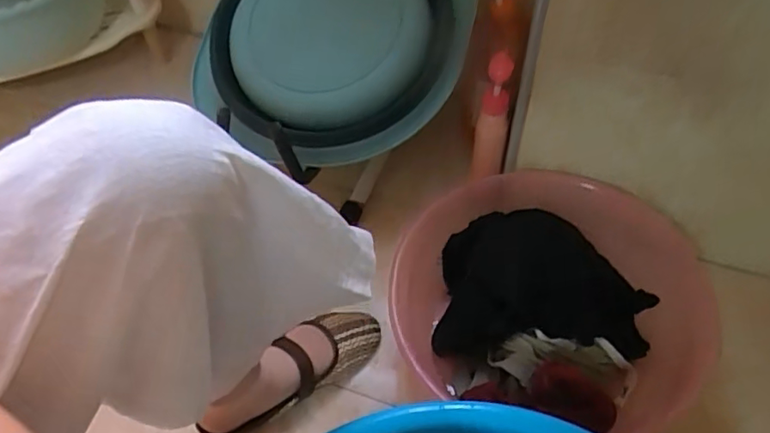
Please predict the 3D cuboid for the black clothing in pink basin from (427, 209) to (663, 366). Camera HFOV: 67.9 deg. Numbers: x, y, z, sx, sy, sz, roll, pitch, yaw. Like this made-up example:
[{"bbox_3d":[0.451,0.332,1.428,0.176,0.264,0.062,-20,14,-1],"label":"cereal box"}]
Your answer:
[{"bbox_3d":[0.195,0.089,0.726,0.257,0.075,0.178,1,52,4],"label":"black clothing in pink basin"}]

